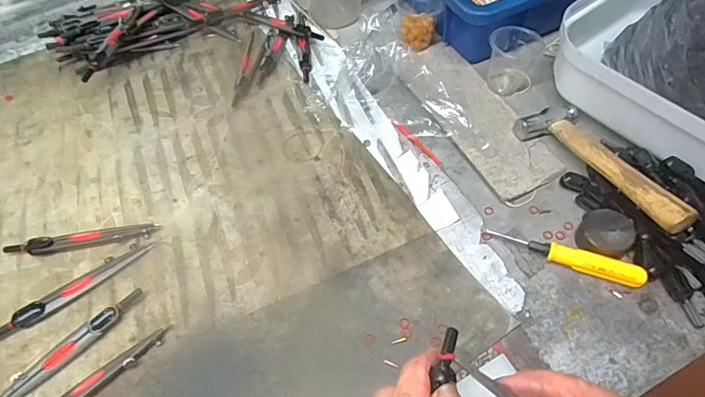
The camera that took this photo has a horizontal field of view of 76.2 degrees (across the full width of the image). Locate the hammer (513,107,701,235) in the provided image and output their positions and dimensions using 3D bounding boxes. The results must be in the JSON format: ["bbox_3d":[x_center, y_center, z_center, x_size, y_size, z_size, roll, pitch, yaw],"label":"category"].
[{"bbox_3d":[0.208,-0.034,0.390,0.061,0.026,0.181,-21,43,-9],"label":"hammer"}]

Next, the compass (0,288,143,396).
[{"bbox_3d":[-0.219,0.114,0.341,0.129,0.012,0.019,-36,61,-18],"label":"compass"}]

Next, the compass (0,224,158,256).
[{"bbox_3d":[-0.237,0.036,0.395,0.129,0.009,0.016,-9,56,-2],"label":"compass"}]

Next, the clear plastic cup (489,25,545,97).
[{"bbox_3d":[0.164,-0.142,0.456,0.050,0.053,0.050,-2,56,3],"label":"clear plastic cup"}]

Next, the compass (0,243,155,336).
[{"bbox_3d":[-0.230,0.073,0.370,0.131,0.012,0.020,-36,61,-18],"label":"compass"}]

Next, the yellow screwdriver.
[{"bbox_3d":[0.166,0.045,0.353,0.115,0.017,0.016,20,60,16],"label":"yellow screwdriver"}]

